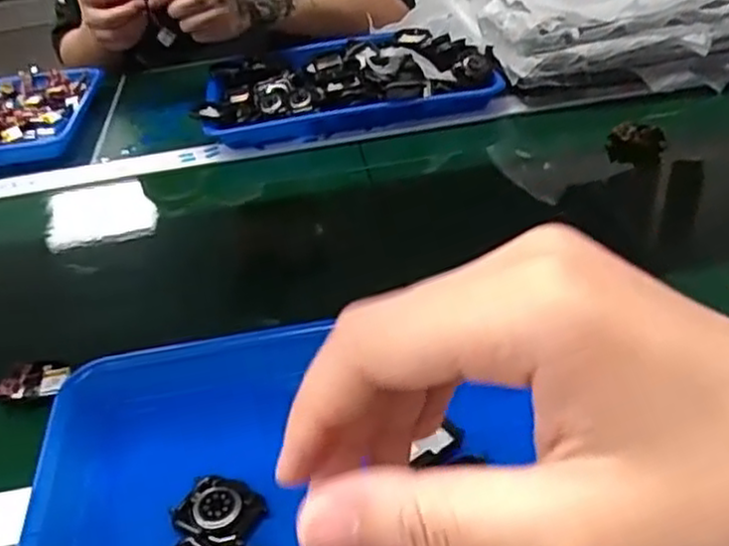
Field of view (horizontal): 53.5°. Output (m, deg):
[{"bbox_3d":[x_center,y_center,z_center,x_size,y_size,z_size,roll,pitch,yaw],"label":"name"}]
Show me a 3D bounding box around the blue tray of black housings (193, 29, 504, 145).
[{"bbox_3d":[-0.023,-0.225,0.825,0.318,0.053,0.189,-10,36,-4],"label":"blue tray of black housings"}]

